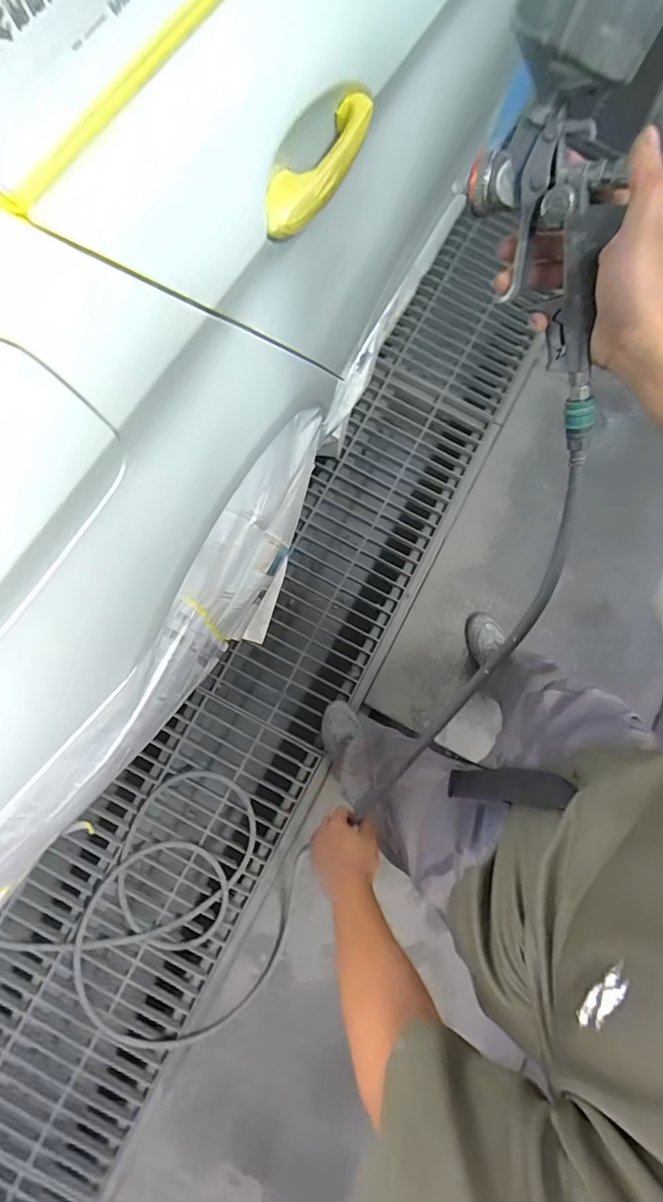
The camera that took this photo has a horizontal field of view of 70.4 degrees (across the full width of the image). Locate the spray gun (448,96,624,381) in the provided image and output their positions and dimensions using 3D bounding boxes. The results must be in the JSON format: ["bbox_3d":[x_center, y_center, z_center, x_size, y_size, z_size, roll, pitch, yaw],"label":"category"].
[{"bbox_3d":[0.177,-0.272,0.370,0.050,0.087,0.173,-39,117,-9],"label":"spray gun"}]

